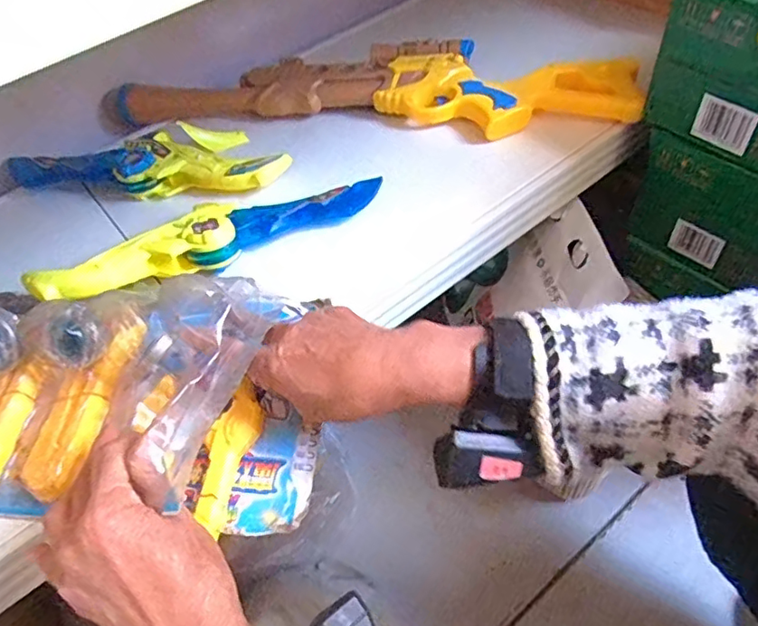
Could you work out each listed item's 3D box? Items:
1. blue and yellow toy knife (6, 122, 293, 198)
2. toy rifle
[{"bbox_3d":[-0.240,-0.160,0.577,0.300,0.038,0.096,0,54,5],"label":"blue and yellow toy knife"},{"bbox_3d":[-0.028,-0.248,0.615,0.582,0.050,0.135,7,55,10],"label":"toy rifle"}]

